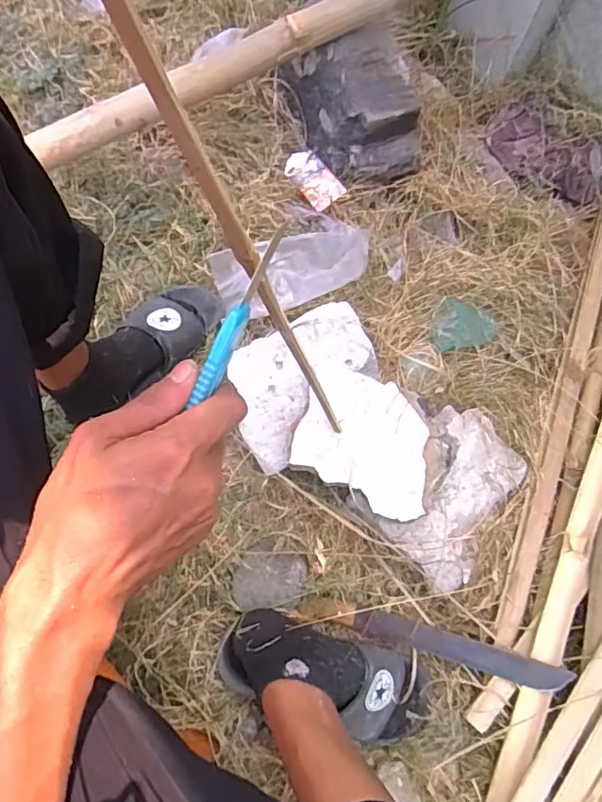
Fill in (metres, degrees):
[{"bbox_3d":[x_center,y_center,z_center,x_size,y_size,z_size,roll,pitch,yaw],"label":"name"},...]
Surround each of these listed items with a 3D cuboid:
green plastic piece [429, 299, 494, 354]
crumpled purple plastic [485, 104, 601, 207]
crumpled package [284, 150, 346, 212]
[{"bbox_3d":[0.226,-0.098,0.749,0.077,0.009,0.071,22,89,9],"label":"green plastic piece"},{"bbox_3d":[0.379,-0.386,0.844,0.199,0.036,0.108,35,73,8],"label":"crumpled purple plastic"},{"bbox_3d":[0.018,-0.328,0.793,0.052,0.016,0.099,-32,76,-13],"label":"crumpled package"}]

